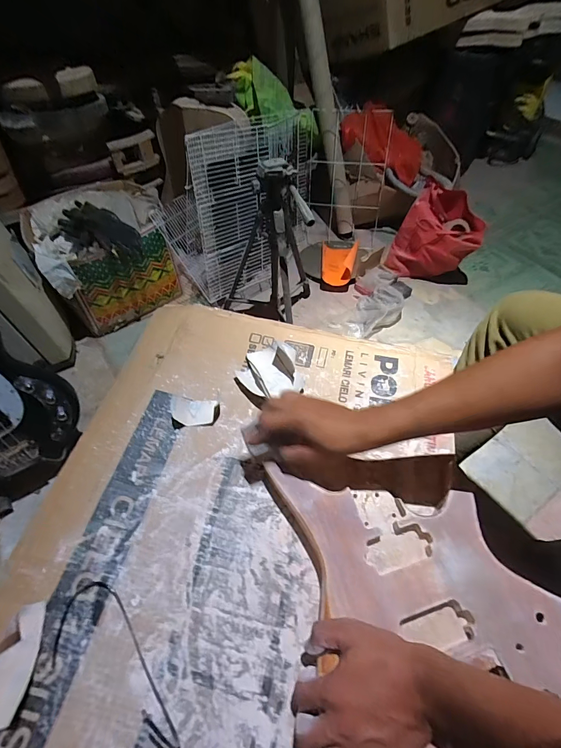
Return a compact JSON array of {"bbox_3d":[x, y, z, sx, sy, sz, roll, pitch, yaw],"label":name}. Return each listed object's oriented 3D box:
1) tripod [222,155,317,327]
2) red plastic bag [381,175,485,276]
[{"bbox_3d":[-0.035,-0.374,1.098,0.285,0.514,0.244,14,53,10],"label":"tripod"},{"bbox_3d":[0.560,-0.493,1.330,0.275,0.289,0.160,18,54,13],"label":"red plastic bag"}]

